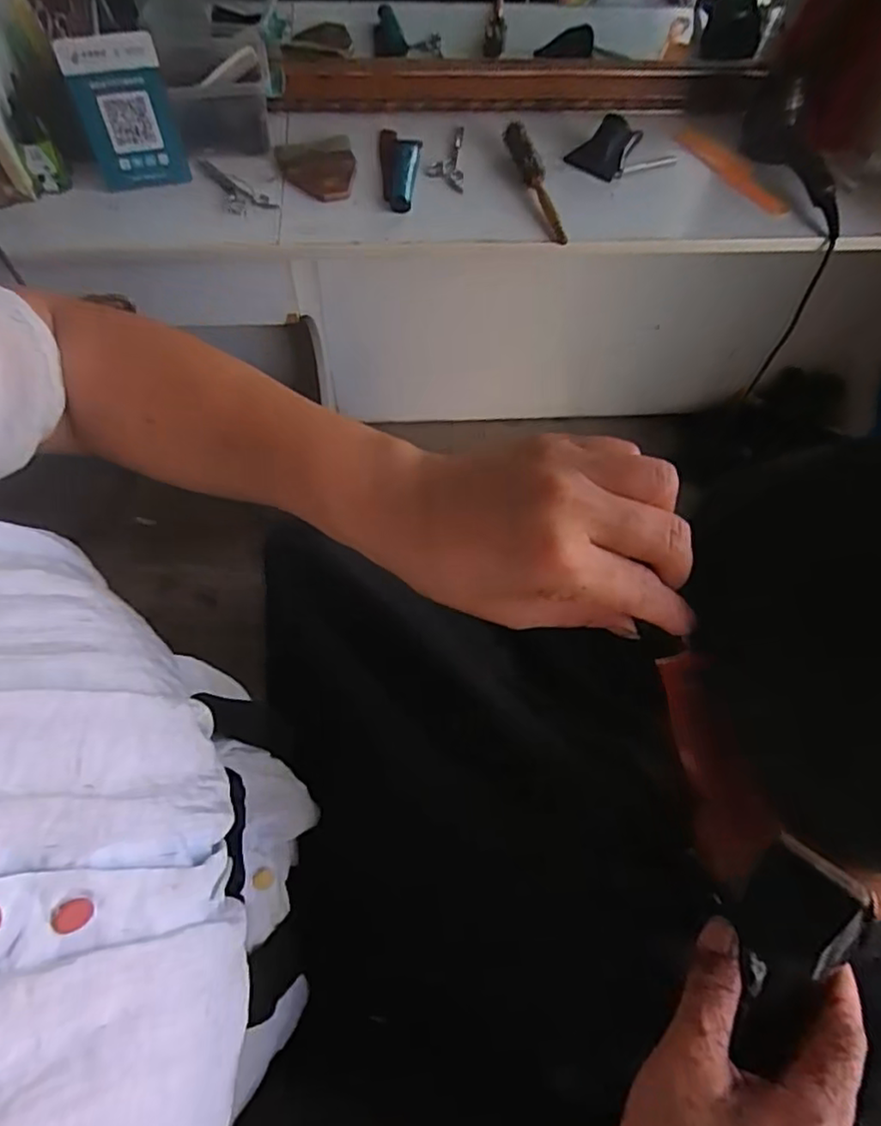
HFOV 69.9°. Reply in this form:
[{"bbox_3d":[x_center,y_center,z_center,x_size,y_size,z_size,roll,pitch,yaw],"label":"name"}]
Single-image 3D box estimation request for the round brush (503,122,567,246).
[{"bbox_3d":[0.142,-0.558,0.919,0.031,0.046,0.215,-14,62,-11],"label":"round brush"}]

